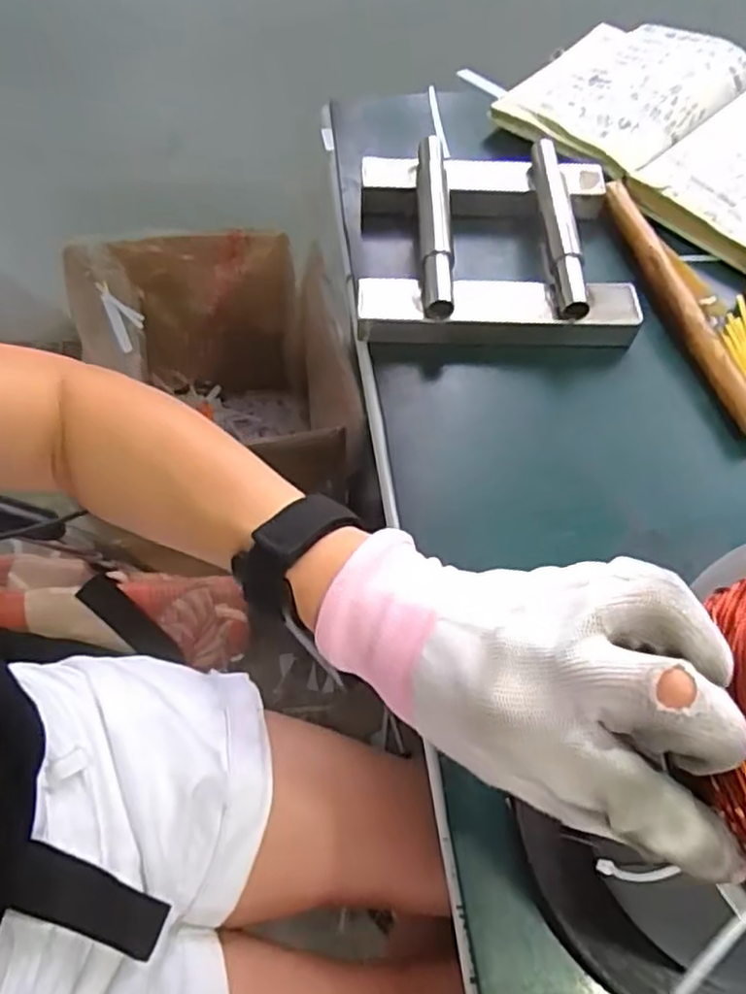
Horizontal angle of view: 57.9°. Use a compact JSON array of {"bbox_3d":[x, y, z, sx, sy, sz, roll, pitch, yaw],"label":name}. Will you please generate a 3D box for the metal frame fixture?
[{"bbox_3d":[0.088,-0.197,0.509,0.196,0.042,0.180,0,60,-2],"label":"metal frame fixture"}]

